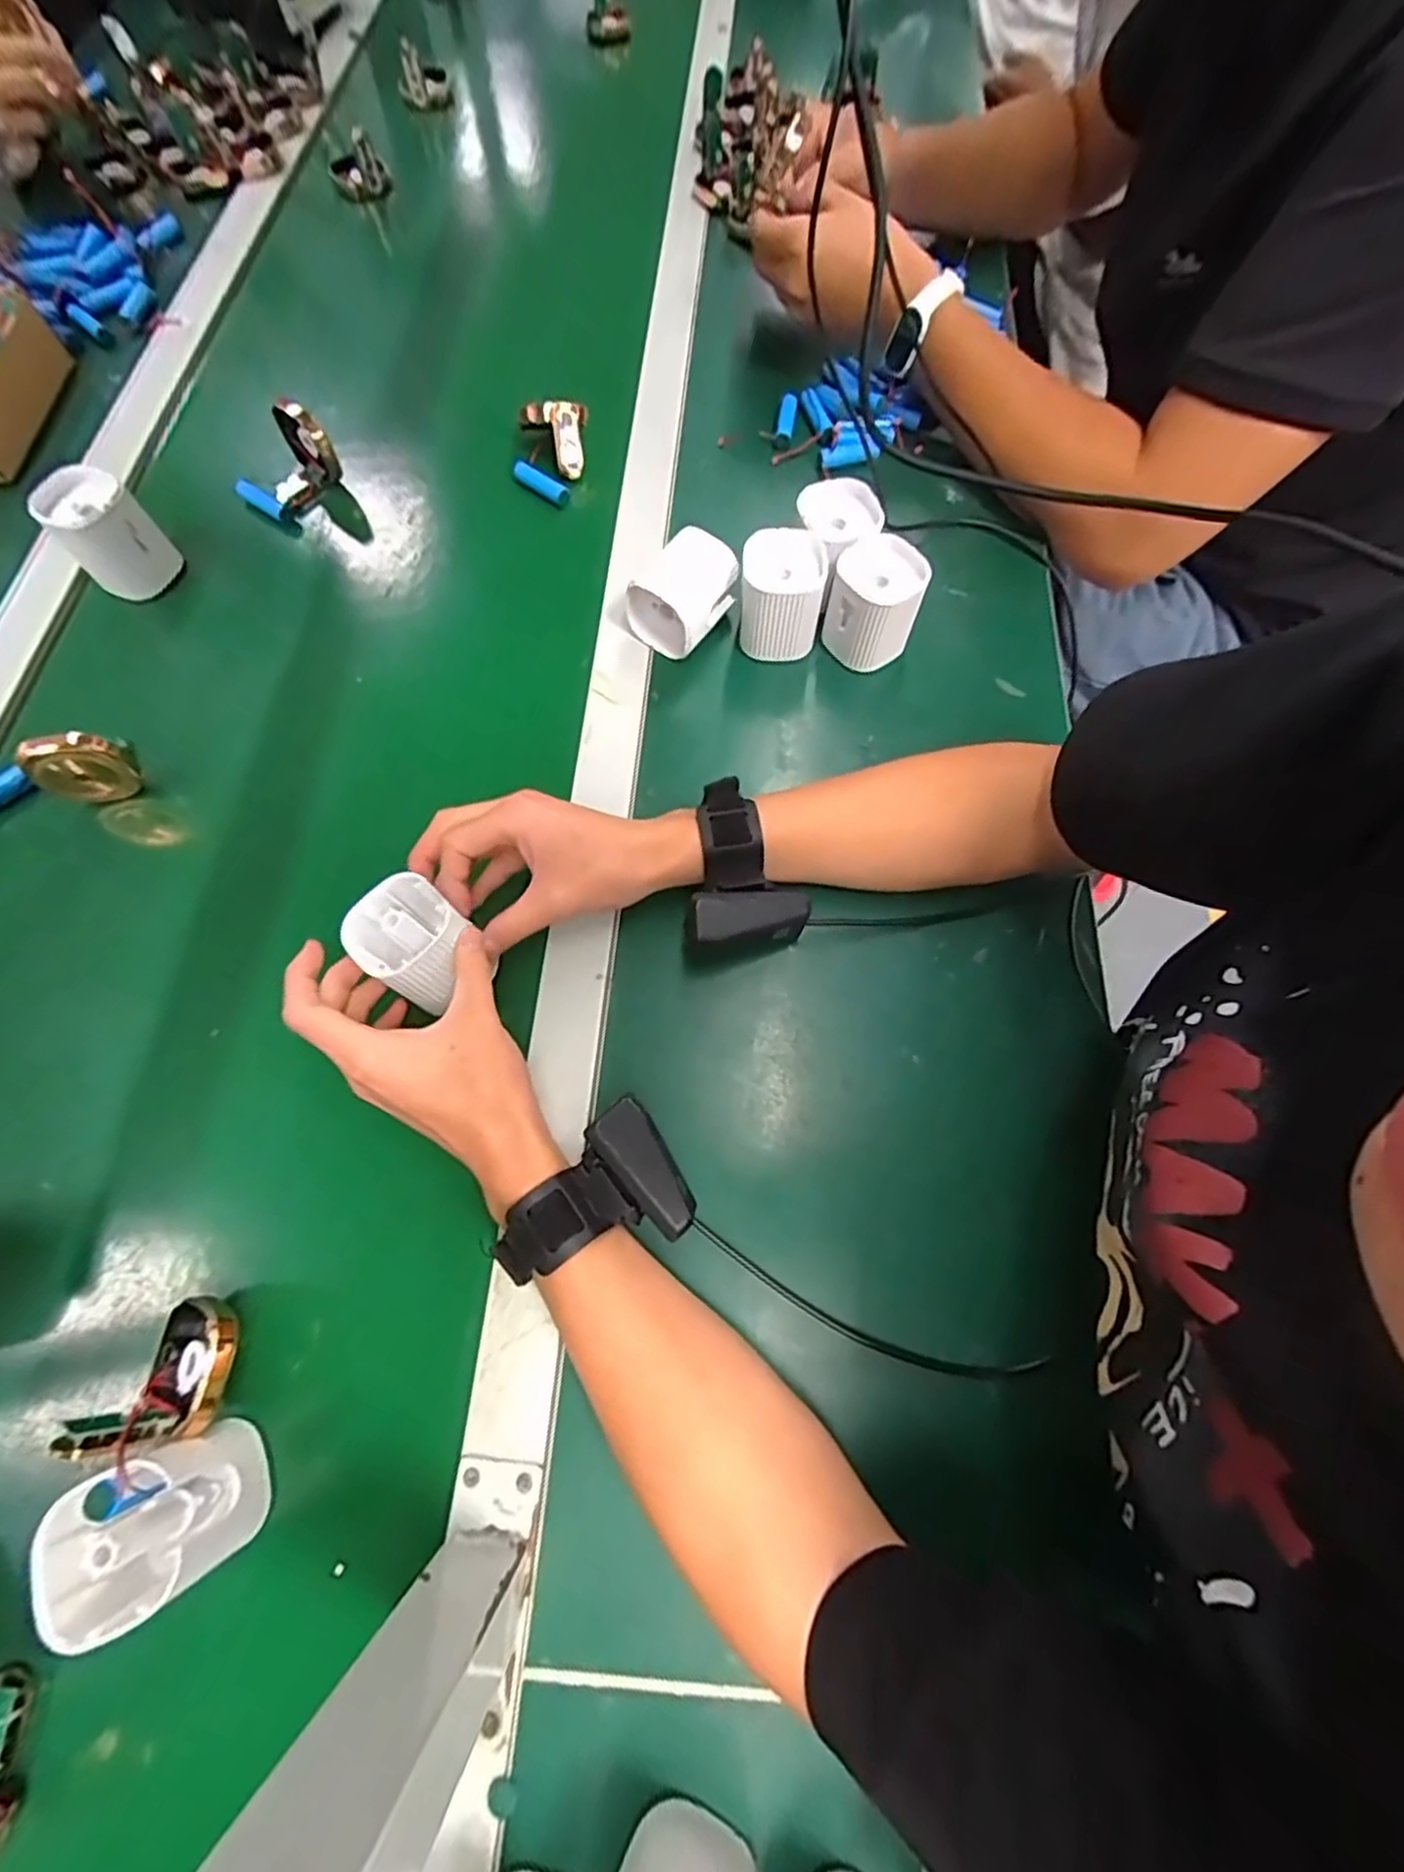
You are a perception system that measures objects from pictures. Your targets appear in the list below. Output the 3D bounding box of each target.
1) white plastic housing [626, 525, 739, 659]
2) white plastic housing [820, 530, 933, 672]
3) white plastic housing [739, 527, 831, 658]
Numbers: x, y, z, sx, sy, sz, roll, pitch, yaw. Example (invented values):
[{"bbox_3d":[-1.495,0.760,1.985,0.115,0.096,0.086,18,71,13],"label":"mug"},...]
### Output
[{"bbox_3d":[-0.014,-0.239,0.488,0.048,0.058,0.065,40,74,14],"label":"white plastic housing"},{"bbox_3d":[0.117,-0.223,0.475,0.060,0.062,0.067,20,70,8],"label":"white plastic housing"},{"bbox_3d":[0.054,-0.233,0.482,0.057,0.067,0.056,5,69,2],"label":"white plastic housing"}]

